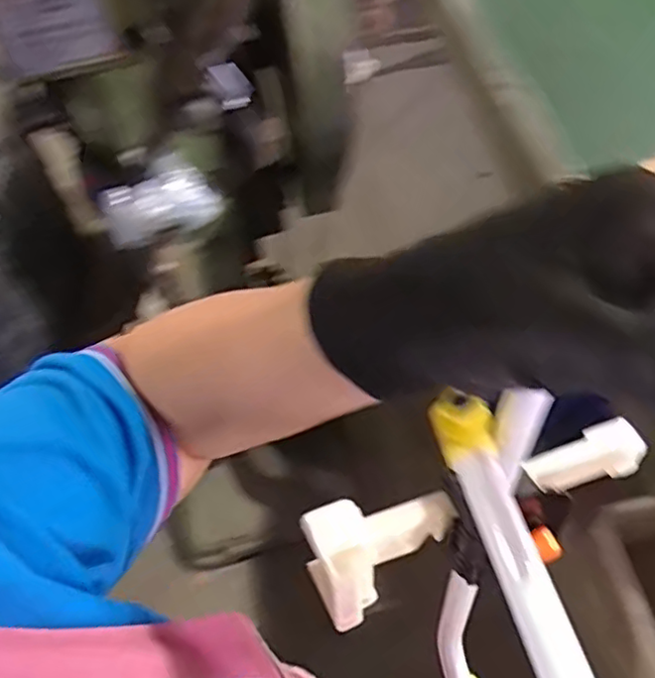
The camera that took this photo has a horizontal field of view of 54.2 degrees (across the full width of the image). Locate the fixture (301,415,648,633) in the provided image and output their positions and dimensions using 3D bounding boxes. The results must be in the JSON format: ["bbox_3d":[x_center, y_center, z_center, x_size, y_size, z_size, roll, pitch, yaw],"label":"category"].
[{"bbox_3d":[0.082,0.084,0.350,0.200,0.056,0.046,-23,55,-13],"label":"fixture"}]

